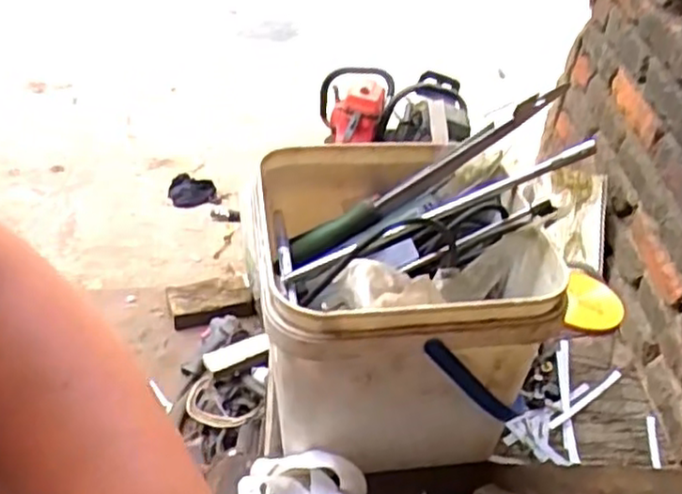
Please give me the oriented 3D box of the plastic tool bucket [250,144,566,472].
[{"bbox_3d":[0.036,0.055,0.570,0.200,0.207,0.189,4,40,-4],"label":"plastic tool bucket"}]

